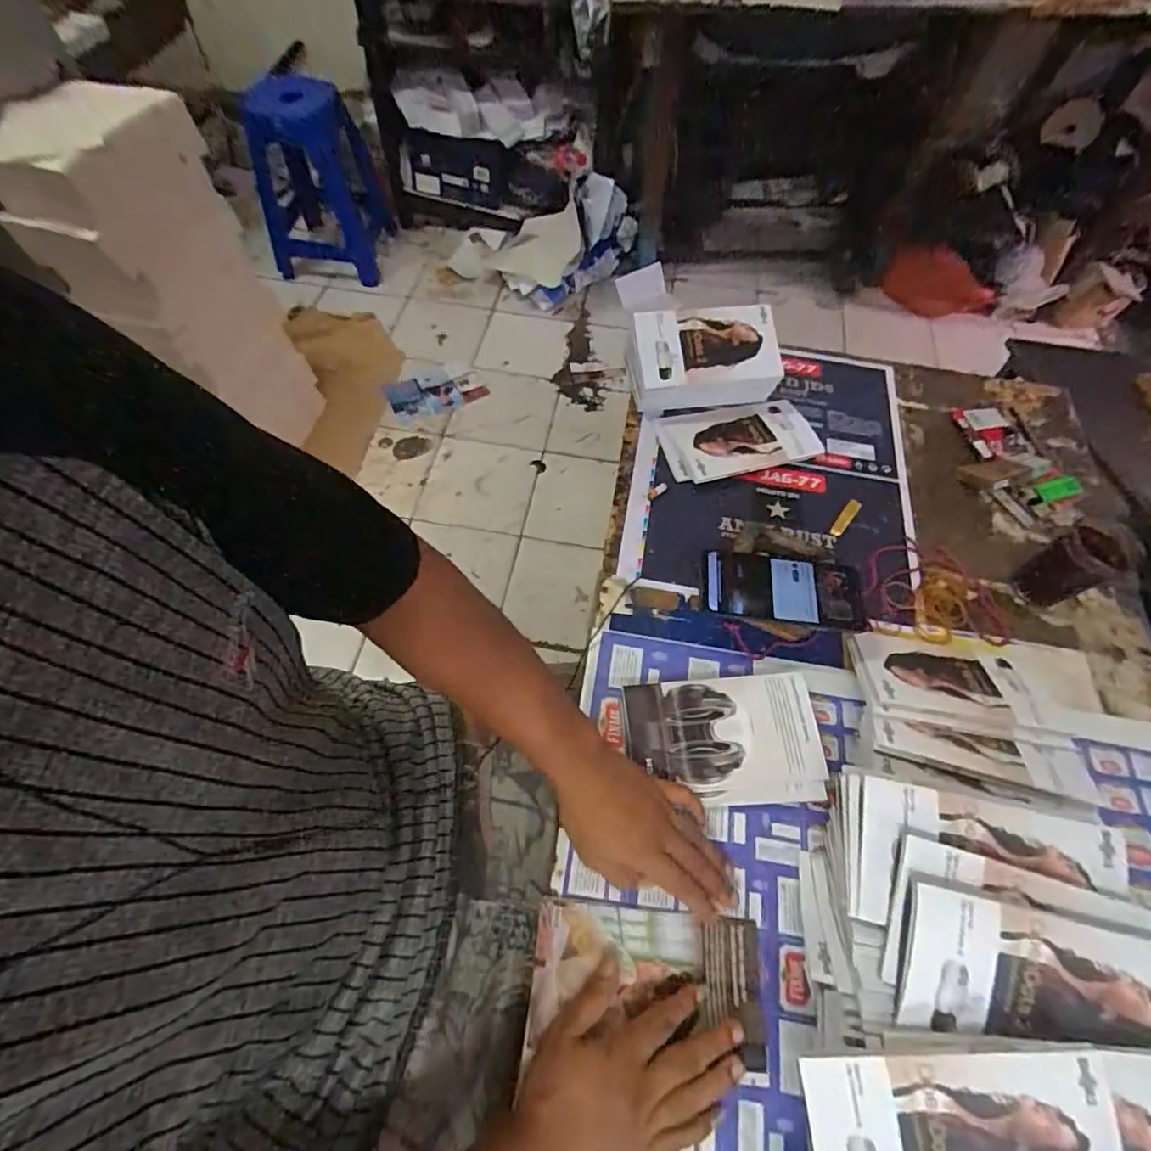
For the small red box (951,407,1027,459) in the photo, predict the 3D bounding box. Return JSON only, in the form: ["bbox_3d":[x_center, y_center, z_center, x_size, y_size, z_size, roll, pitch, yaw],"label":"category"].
[{"bbox_3d":[0.544,-0.186,0.739,0.057,0.021,0.093,-7,61,-6],"label":"small red box"}]

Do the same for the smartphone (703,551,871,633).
[{"bbox_3d":[0.210,0.013,0.573,0.163,0.016,0.079,6,59,0],"label":"smartphone"}]

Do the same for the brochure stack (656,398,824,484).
[{"bbox_3d":[0.206,-0.176,0.721,0.193,0.022,0.113,-11,62,-8],"label":"brochure stack"}]

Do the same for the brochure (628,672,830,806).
[{"bbox_3d":[0.140,0.153,0.528,0.176,0.008,0.114,-3,67,-5],"label":"brochure"}]

